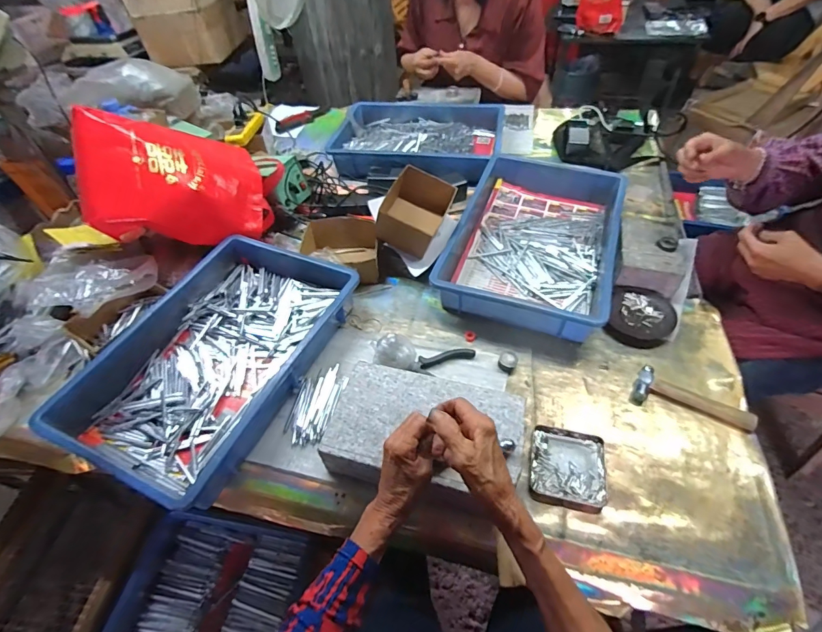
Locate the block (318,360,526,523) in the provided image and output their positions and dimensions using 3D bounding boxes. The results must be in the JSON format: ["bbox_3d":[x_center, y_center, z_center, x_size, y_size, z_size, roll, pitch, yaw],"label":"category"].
[{"bbox_3d":[0.018,0.168,0.543,0.244,0.071,0.159,12,52,14],"label":"block"}]

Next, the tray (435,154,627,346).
[{"bbox_3d":[0.250,-0.163,0.799,0.283,0.076,0.458,16,53,17],"label":"tray"}]

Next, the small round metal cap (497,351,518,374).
[{"bbox_3d":[0.157,0.072,0.649,0.029,0.016,0.035,18,54,18],"label":"small round metal cap"}]

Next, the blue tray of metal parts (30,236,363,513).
[{"bbox_3d":[-0.307,0.056,0.661,0.307,0.079,0.432,20,54,20],"label":"blue tray of metal parts"}]

